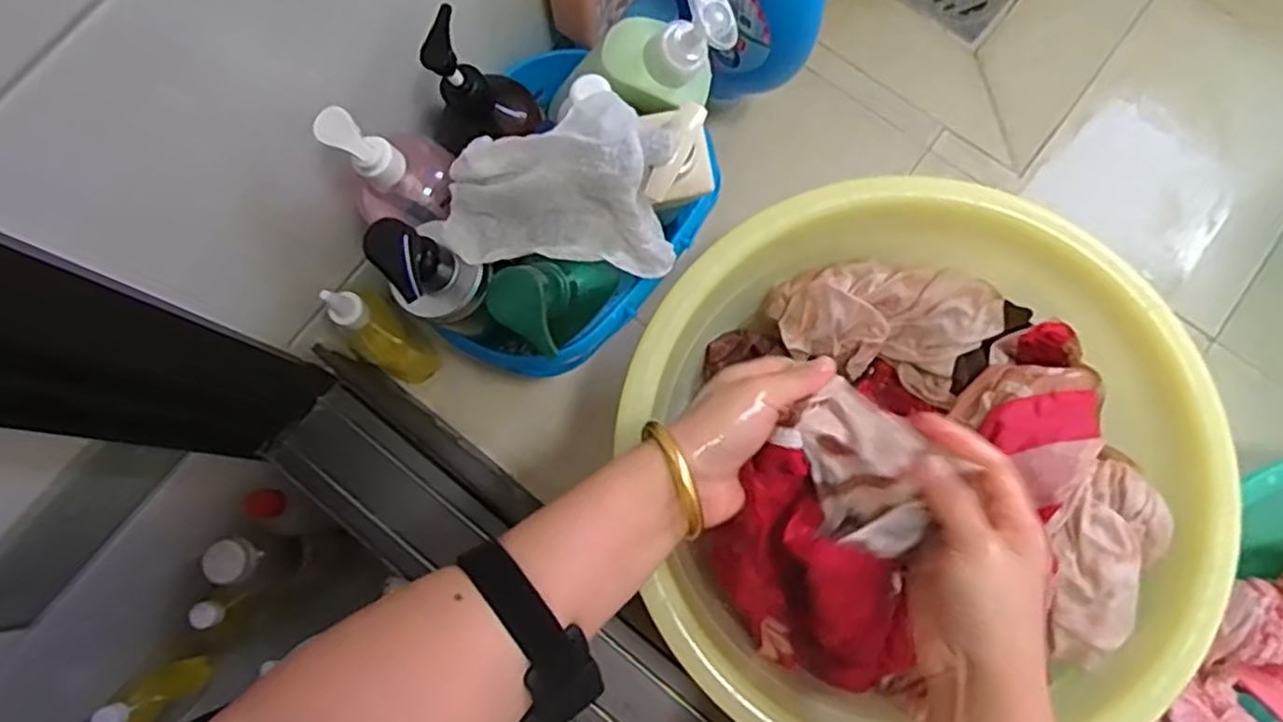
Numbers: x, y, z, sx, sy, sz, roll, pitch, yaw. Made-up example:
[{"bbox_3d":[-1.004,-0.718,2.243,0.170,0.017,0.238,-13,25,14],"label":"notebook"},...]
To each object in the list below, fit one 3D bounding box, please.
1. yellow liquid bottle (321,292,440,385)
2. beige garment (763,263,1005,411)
[{"bbox_3d":[-0.214,-0.025,0.584,0.068,0.152,0.048,28,80,7],"label":"yellow liquid bottle"},{"bbox_3d":[0.179,-0.033,0.551,0.153,0.043,0.091,23,79,6],"label":"beige garment"}]

